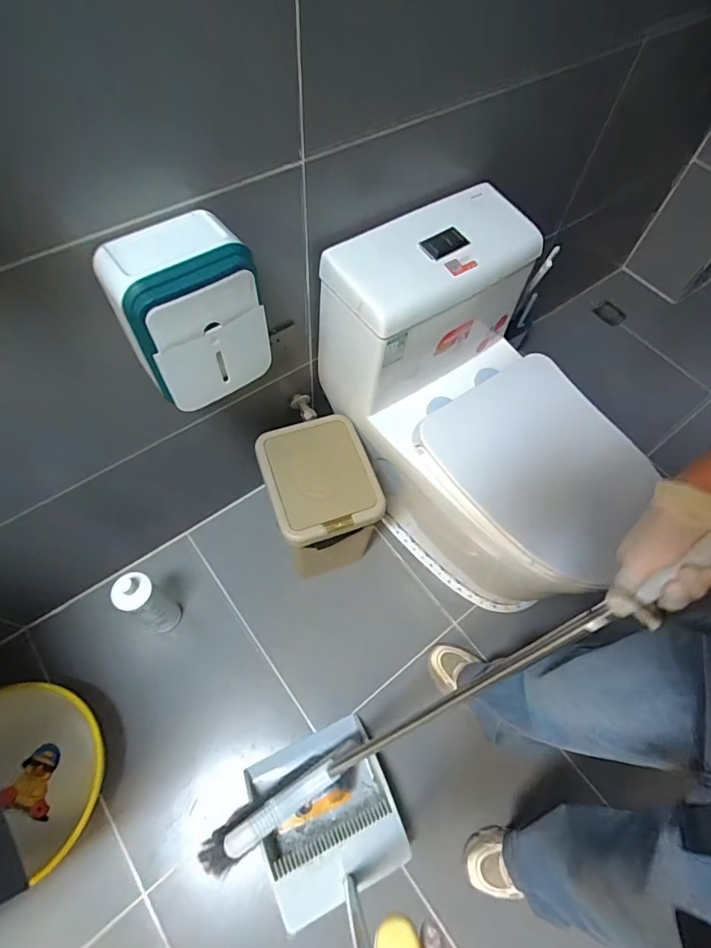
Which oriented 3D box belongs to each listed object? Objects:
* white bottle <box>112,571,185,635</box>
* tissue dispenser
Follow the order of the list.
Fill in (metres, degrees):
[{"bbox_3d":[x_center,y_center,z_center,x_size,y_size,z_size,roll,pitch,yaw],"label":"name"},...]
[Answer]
[{"bbox_3d":[-0.428,0.274,0.981,0.070,0.232,0.071,2,62,-3],"label":"white bottle"},{"bbox_3d":[-0.226,-0.212,0.634,0.168,0.203,0.115,-34,69,-20],"label":"tissue dispenser"}]

